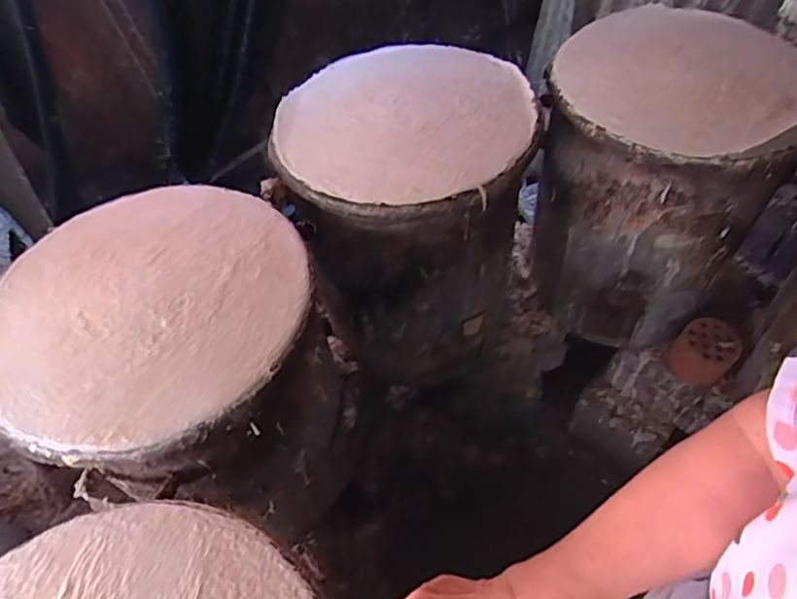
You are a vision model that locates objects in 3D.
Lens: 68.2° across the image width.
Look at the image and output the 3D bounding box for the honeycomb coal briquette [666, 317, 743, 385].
[{"bbox_3d":[0.562,0.100,1.086,0.099,0.099,0.095,-2,53,3],"label":"honeycomb coal briquette"}]

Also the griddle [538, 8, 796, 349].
[{"bbox_3d":[0.442,-0.210,1.053,0.387,0.460,0.378,11,54,12],"label":"griddle"}]

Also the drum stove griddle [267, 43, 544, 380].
[{"bbox_3d":[0.019,-0.140,1.019,0.371,0.443,0.374,-6,52,0],"label":"drum stove griddle"}]

